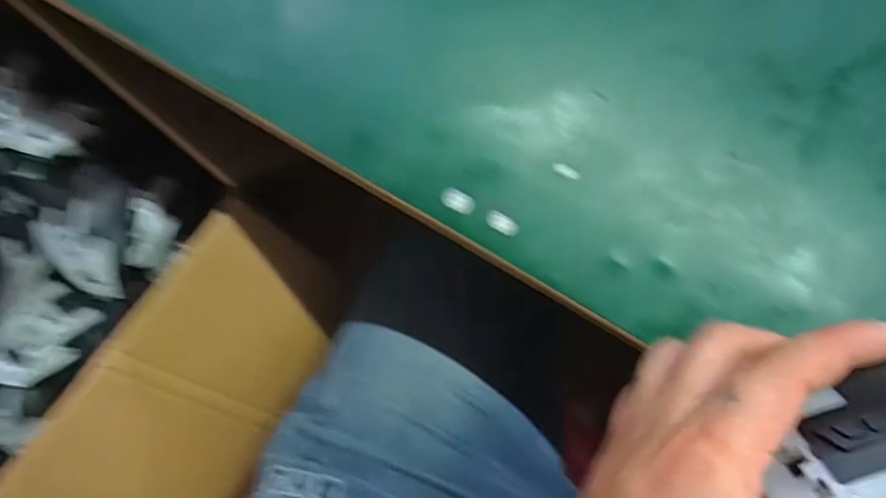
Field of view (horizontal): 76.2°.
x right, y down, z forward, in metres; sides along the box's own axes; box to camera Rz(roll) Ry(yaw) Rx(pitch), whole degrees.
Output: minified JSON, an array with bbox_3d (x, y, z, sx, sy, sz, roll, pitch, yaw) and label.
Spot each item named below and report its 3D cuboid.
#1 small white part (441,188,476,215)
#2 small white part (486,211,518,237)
[{"bbox_3d":[0.008,-0.026,0.301,0.018,0.005,0.011,28,82,3],"label":"small white part"},{"bbox_3d":[0.032,-0.014,0.299,0.018,0.004,0.010,31,82,4],"label":"small white part"}]

